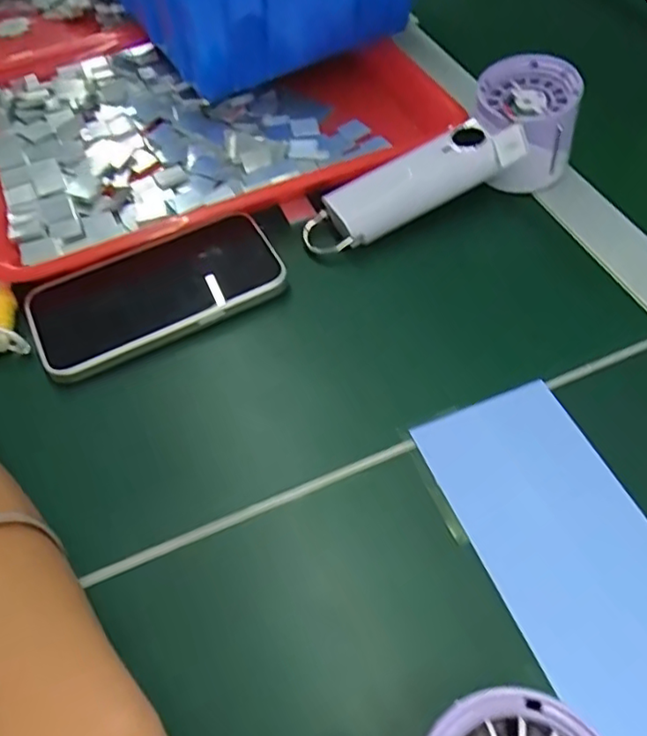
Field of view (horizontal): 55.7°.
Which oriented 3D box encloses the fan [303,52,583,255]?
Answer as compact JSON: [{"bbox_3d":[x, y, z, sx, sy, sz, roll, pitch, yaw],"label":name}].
[{"bbox_3d":[0.078,-0.129,0.406,0.200,0.056,0.065,-30,58,-2],"label":"fan"}]

